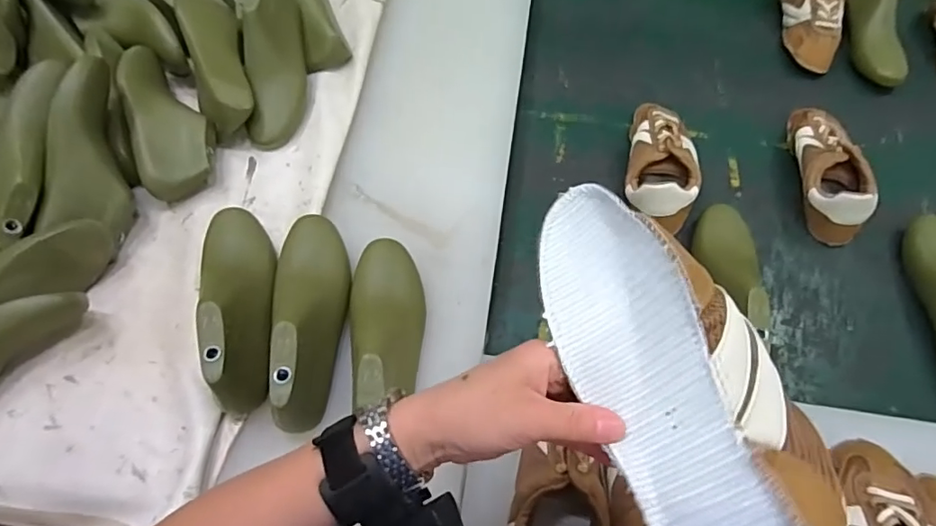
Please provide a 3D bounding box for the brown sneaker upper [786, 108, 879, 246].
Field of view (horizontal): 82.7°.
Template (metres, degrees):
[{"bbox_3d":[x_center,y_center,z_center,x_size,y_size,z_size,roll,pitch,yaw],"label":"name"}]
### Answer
[{"bbox_3d":[0.505,-0.140,0.751,0.081,0.068,0.230,5,62,2],"label":"brown sneaker upper"}]

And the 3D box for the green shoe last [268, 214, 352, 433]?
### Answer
[{"bbox_3d":[-0.166,0.049,0.568,0.074,0.086,0.250,-8,62,-5],"label":"green shoe last"}]

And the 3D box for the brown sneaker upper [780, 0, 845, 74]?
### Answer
[{"bbox_3d":[0.588,-0.421,0.907,0.088,0.068,0.211,12,62,5],"label":"brown sneaker upper"}]

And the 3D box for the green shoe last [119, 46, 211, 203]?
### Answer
[{"bbox_3d":[-0.399,-0.197,0.707,0.089,0.058,0.231,-20,64,-11],"label":"green shoe last"}]

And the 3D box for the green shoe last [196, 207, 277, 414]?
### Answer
[{"bbox_3d":[-0.251,0.032,0.574,0.080,0.073,0.261,-13,49,-10],"label":"green shoe last"}]

